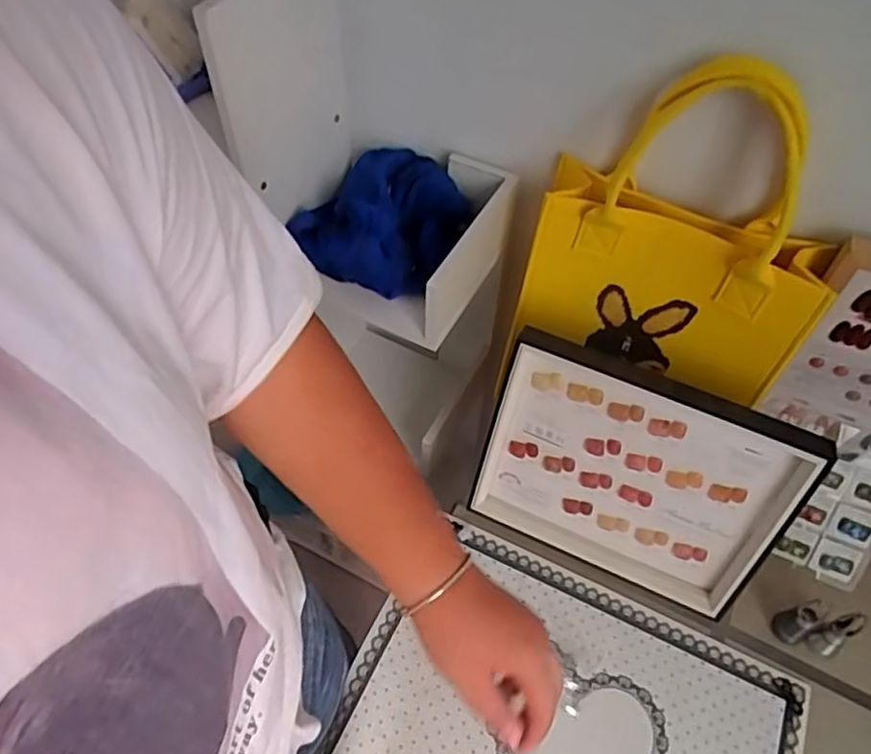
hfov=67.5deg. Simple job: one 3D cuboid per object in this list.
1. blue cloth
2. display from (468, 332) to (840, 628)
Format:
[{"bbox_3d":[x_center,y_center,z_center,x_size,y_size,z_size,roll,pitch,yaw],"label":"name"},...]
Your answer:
[{"bbox_3d":[-0.057,-0.163,0.680,0.154,0.071,0.168,26,58,16],"label":"blue cloth"},{"bbox_3d":[0.180,0.096,0.613,0.272,0.228,0.018,23,36,14],"label":"display"}]

